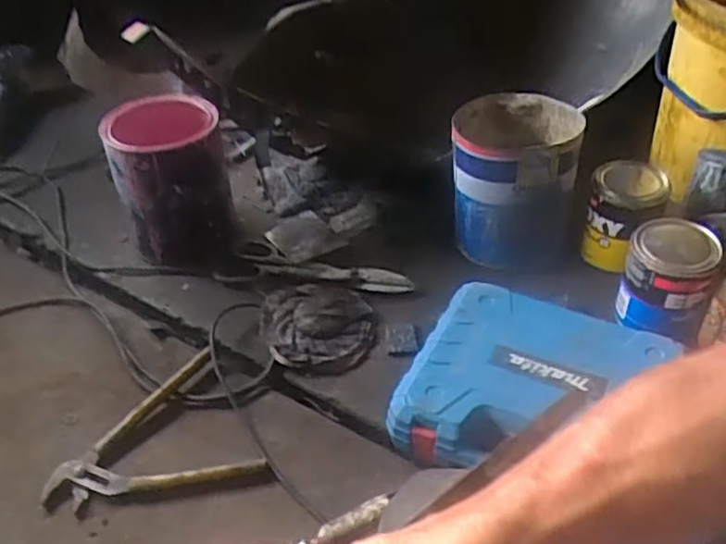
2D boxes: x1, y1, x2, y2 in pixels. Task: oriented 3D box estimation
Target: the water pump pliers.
[{"bbox_3d":[-0.245,0.203,0.775,0.222,0.029,0.176,-26,47,-19],"label":"water pump pliers"}]

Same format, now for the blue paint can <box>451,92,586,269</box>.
[{"bbox_3d":[0.214,-0.131,0.980,0.163,0.208,0.158,-3,44,3],"label":"blue paint can"}]

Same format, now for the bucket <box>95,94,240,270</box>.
[{"bbox_3d":[-0.279,-0.133,1.020,0.153,0.207,0.155,-12,44,-6],"label":"bucket"}]

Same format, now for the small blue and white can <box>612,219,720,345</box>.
[{"bbox_3d":[0.376,0.010,0.855,0.099,0.112,0.106,14,47,20],"label":"small blue and white can"}]

